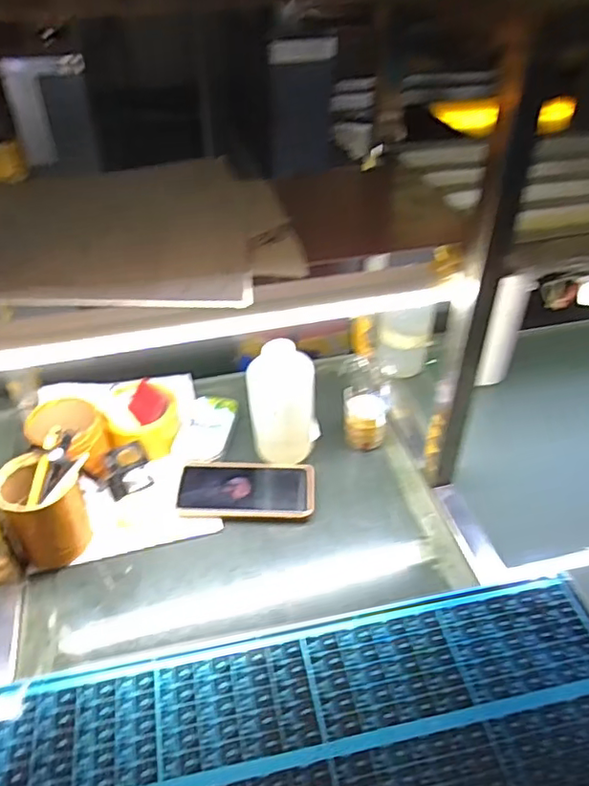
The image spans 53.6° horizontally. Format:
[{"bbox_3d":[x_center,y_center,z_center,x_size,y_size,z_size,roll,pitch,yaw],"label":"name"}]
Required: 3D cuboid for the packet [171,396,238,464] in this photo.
[{"bbox_3d":[-0.116,0.048,0.780,0.067,0.017,0.119,5,41,7],"label":"packet"}]

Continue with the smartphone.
[{"bbox_3d":[-0.057,0.118,0.711,0.161,0.015,0.084,0,40,1],"label":"smartphone"}]

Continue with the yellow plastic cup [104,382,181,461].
[{"bbox_3d":[-0.196,0.034,0.761,0.091,0.050,0.109,-9,41,-9],"label":"yellow plastic cup"}]

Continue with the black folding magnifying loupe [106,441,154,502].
[{"bbox_3d":[-0.206,0.093,0.712,0.058,0.047,0.047,-17,43,-18],"label":"black folding magnifying loupe"}]

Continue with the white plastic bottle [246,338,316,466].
[{"bbox_3d":[-0.014,0.017,0.708,0.080,0.171,0.060,-3,40,-3],"label":"white plastic bottle"}]

